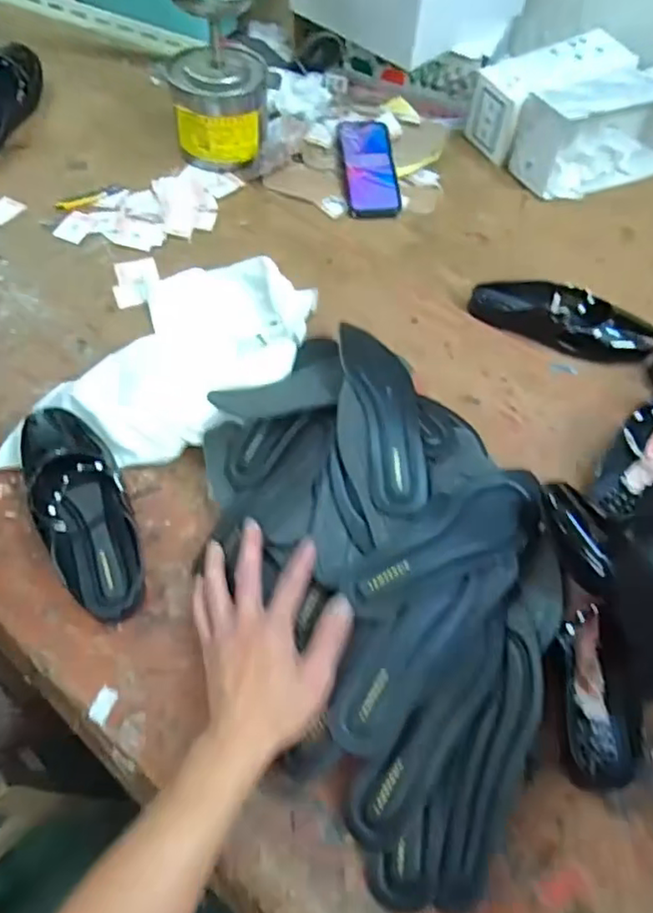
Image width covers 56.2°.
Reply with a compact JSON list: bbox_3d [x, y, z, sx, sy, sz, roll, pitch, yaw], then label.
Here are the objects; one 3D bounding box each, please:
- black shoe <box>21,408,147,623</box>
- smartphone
[{"bbox_3d":[-0.228,0.039,0.566,0.082,0.047,0.239,-20,61,-17],"label":"black shoe"},{"bbox_3d":[0.062,-0.423,0.893,0.077,0.011,0.162,-5,74,-8],"label":"smartphone"}]

